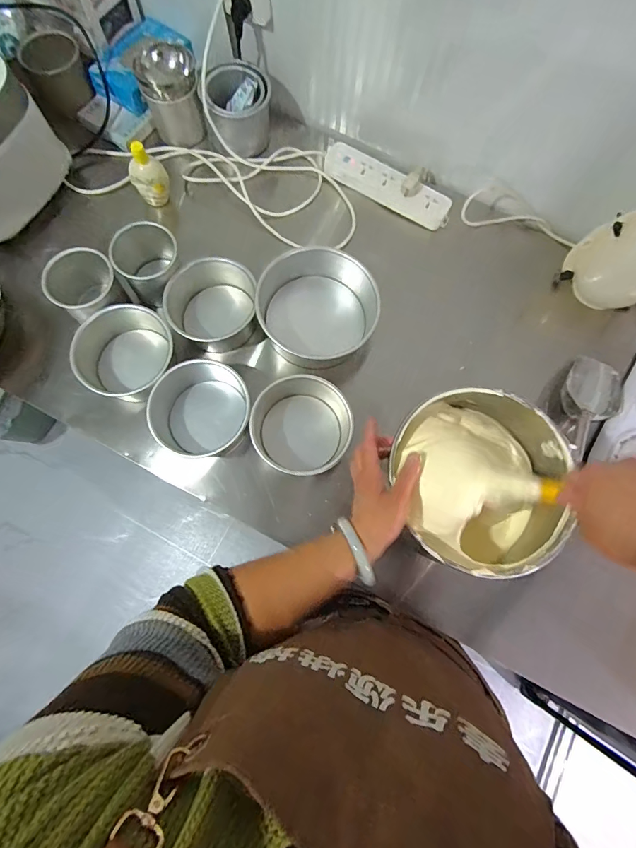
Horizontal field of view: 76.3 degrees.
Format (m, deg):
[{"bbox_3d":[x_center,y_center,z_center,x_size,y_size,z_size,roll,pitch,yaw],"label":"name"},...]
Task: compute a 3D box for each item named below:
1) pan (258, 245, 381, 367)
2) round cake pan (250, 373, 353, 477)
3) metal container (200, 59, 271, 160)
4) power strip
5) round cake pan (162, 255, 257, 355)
[{"bbox_3d":[-0.010,-0.207,0.716,0.184,0.085,0.177,0,76,-2],"label":"pan"},{"bbox_3d":[-0.027,0.008,0.676,0.154,0.075,0.158,0,76,-2],"label":"round cake pan"},{"bbox_3d":[-0.158,-0.615,0.799,0.135,0.108,0.110,-10,77,-4],"label":"metal container"},{"bbox_3d":[0.136,-0.478,0.815,0.274,0.040,0.069,33,78,6],"label":"power strip"},{"bbox_3d":[-0.188,-0.209,0.719,0.157,0.073,0.141,-13,77,-5],"label":"round cake pan"}]

